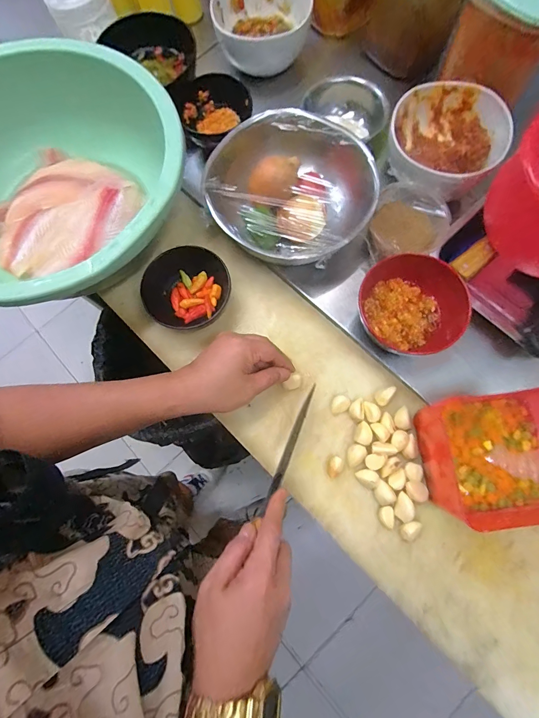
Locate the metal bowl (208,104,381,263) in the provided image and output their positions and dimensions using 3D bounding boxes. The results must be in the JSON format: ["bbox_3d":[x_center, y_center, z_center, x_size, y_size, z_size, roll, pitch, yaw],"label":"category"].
[{"bbox_3d":[0.034,-0.229,0.466,0.211,0.068,0.200,0,75,1],"label":"metal bowl"}]

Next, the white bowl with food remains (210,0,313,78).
[{"bbox_3d":[-0.013,-0.526,0.539,0.148,0.072,0.128,-9,75,-1],"label":"white bowl with food remains"}]

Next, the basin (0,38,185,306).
[{"bbox_3d":[-0.271,-0.218,0.436,0.334,0.113,0.336,0,75,1],"label":"basin"}]

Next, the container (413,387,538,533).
[{"bbox_3d":[0.246,0.106,0.372,0.131,0.088,0.137,-5,75,0],"label":"container"}]

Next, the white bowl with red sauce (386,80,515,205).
[{"bbox_3d":[0.232,-0.287,0.479,0.142,0.080,0.142,28,78,8],"label":"white bowl with red sauce"}]

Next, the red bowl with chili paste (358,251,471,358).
[{"bbox_3d":[0.174,-0.059,0.426,0.126,0.076,0.112,10,76,4],"label":"red bowl with chili paste"}]

